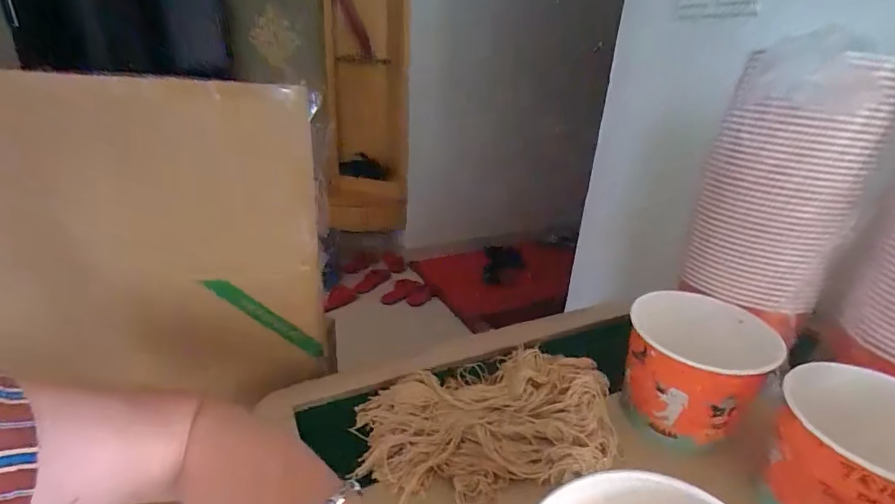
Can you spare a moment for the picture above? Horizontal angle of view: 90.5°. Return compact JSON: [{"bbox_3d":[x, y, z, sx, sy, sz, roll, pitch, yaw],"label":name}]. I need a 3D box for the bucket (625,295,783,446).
[{"bbox_3d":[0.298,0.138,0.544,0.147,0.116,0.147,3,24,-1],"label":"bucket"}]

